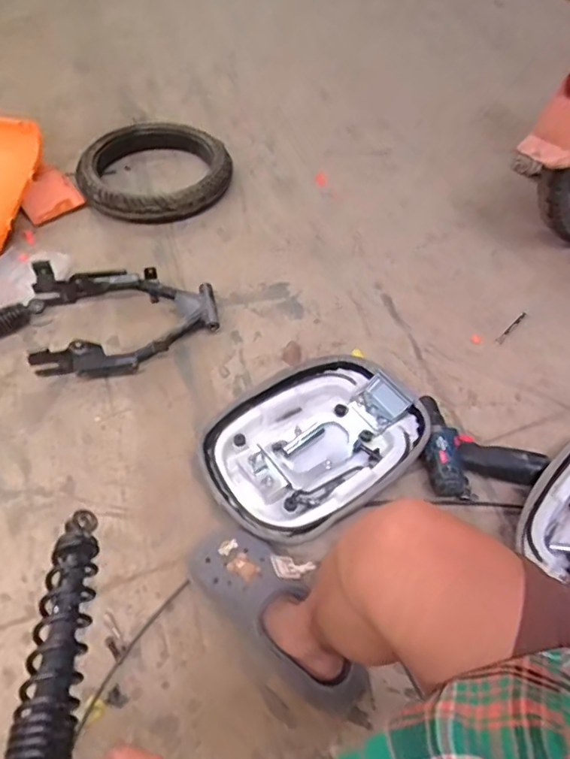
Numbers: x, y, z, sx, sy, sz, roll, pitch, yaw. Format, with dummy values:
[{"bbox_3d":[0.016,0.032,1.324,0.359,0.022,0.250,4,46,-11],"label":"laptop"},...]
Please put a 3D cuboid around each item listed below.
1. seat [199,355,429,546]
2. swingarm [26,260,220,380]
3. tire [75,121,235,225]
[{"bbox_3d":[0.047,0.101,0.935,0.374,0.057,0.273,-32,60,-25],"label":"seat"},{"bbox_3d":[-0.304,-0.120,1.082,0.335,0.085,0.238,-7,52,-9],"label":"swingarm"},{"bbox_3d":[-0.322,-0.514,1.404,0.366,0.086,0.327,2,51,-2],"label":"tire"}]

